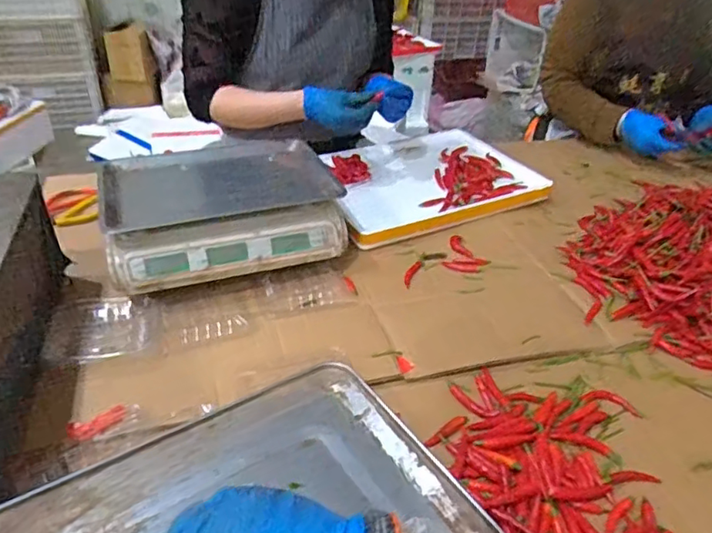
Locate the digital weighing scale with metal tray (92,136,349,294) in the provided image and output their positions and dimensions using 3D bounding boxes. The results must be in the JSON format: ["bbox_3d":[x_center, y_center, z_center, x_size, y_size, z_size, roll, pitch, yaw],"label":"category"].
[{"bbox_3d":[-0.208,-0.103,0.886,0.323,0.099,0.277,-8,36,-18],"label":"digital weighing scale with metal tray"}]

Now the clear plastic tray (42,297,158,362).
[{"bbox_3d":[-0.319,0.076,0.728,0.125,0.013,0.132,-6,35,-15],"label":"clear plastic tray"}]

